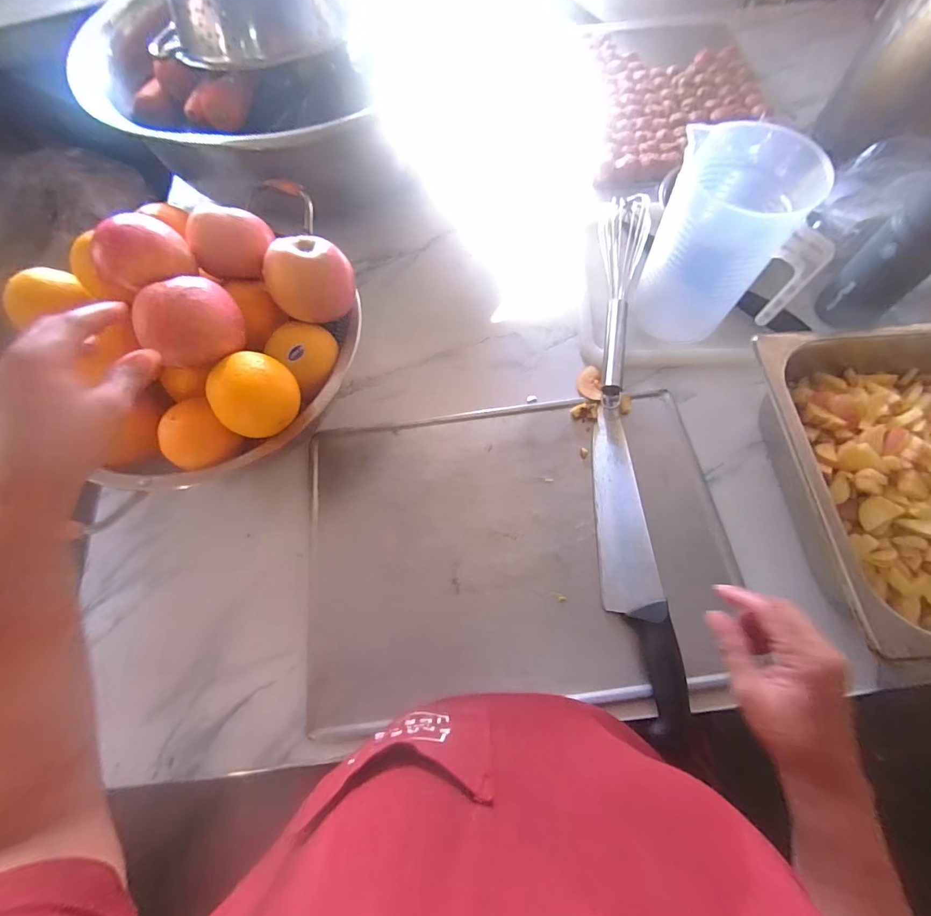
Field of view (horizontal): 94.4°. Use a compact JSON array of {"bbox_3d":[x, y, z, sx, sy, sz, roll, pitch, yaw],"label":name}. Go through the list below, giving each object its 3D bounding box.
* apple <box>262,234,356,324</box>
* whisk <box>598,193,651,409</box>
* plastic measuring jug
[{"bbox_3d":[-0.157,-0.183,0.442,0.081,0.067,0.063,-24,70,-8],"label":"apple"},{"bbox_3d":[0.196,-0.212,0.568,0.058,0.048,0.312,9,69,5],"label":"whisk"},{"bbox_3d":[0.299,-0.249,0.498,0.146,0.196,0.141,18,70,9],"label":"plastic measuring jug"}]

